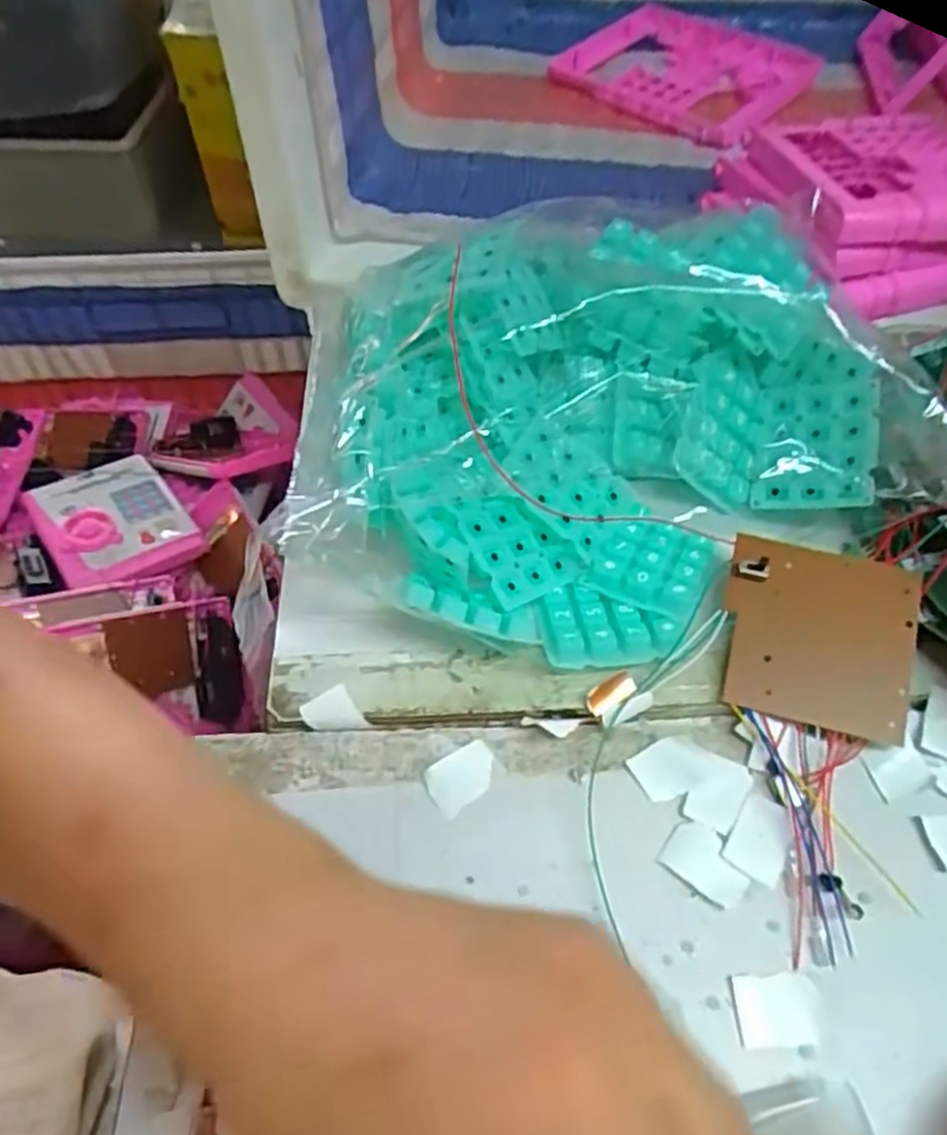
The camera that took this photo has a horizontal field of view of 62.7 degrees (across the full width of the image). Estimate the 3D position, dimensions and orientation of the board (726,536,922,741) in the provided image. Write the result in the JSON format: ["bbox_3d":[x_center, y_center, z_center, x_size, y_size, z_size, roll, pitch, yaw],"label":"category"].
[{"bbox_3d":[0.138,0.026,0.313,0.072,0.007,0.074,13,71,10],"label":"board"}]

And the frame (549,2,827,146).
[{"bbox_3d":[0.165,-0.387,0.609,0.167,0.021,0.162,34,62,22],"label":"frame"}]

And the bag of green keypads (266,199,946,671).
[{"bbox_3d":[0.062,-0.068,0.340,0.273,0.077,0.203,-5,55,-3],"label":"bag of green keypads"}]

